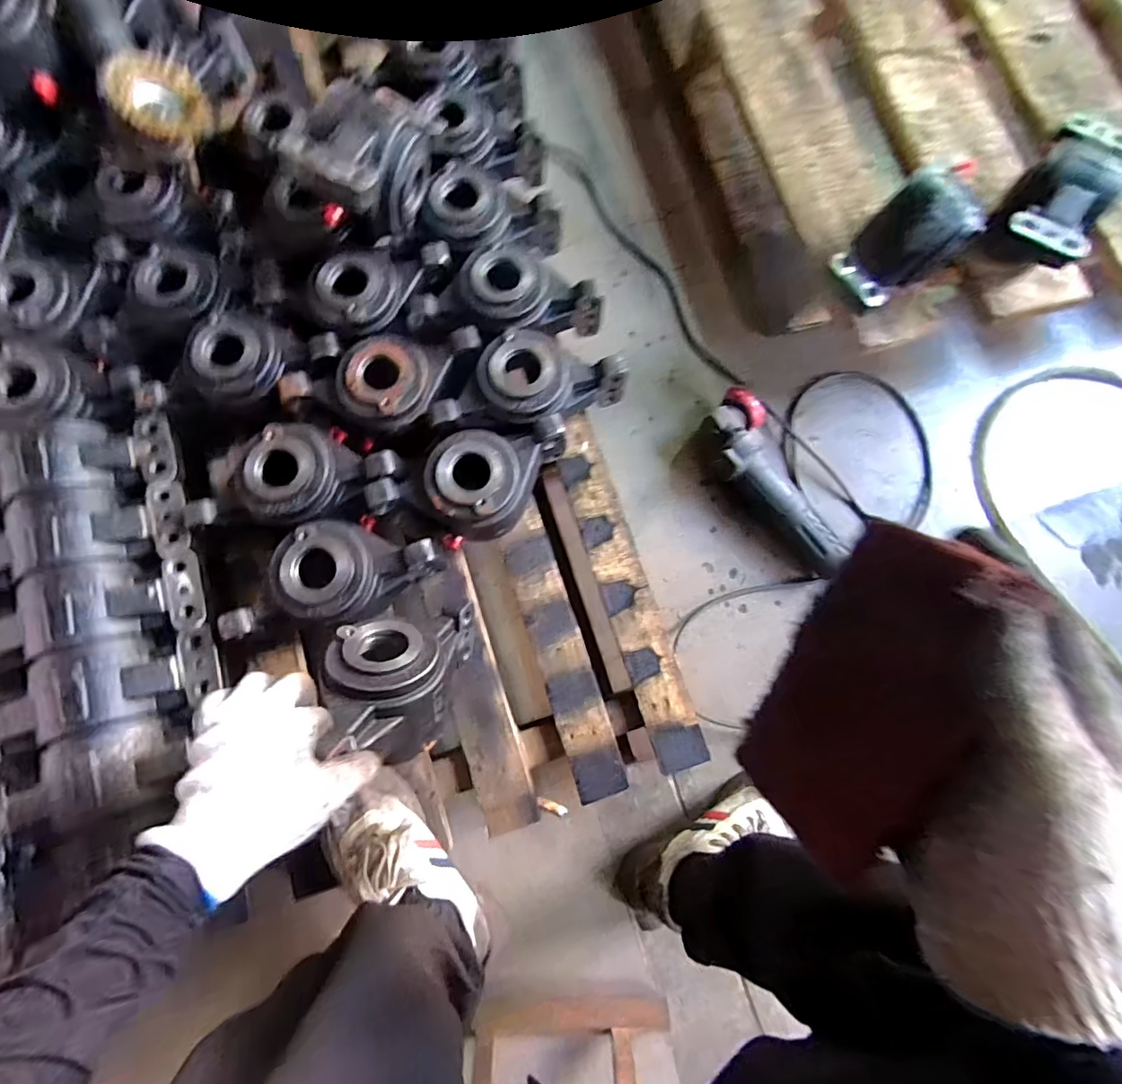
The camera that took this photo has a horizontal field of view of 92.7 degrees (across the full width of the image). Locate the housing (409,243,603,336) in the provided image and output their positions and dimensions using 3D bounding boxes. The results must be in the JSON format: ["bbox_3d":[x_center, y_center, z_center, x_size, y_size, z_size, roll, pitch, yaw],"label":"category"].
[{"bbox_3d":[-0.065,-0.289,0.631,0.224,0.062,0.092,-4,78,-2],"label":"housing"}]

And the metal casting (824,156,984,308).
[{"bbox_3d":[0.390,-0.335,0.610,0.104,0.100,0.130,43,80,7],"label":"metal casting"}]

